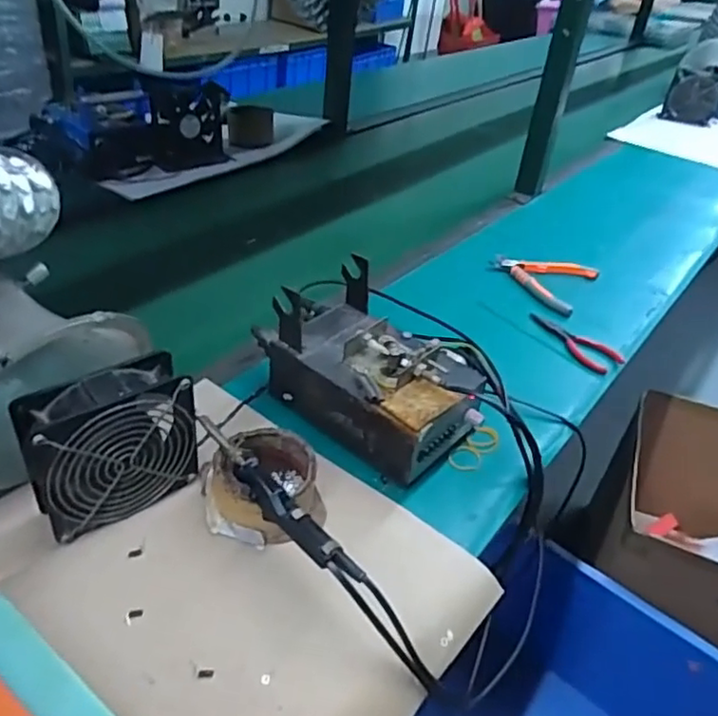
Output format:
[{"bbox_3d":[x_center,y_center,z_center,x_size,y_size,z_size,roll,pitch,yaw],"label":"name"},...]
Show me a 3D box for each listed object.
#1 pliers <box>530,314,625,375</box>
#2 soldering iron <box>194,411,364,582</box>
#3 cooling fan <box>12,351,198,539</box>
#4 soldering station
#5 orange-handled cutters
[{"bbox_3d":[0.257,-0.025,0.770,0.040,0.018,0.125,-23,47,-34],"label":"pliers"},{"bbox_3d":[-0.068,0.101,0.474,0.022,0.016,0.189,-27,49,-37],"label":"soldering iron"},{"bbox_3d":[-0.188,0.067,0.488,0.120,0.113,0.047,-21,45,-32],"label":"cooling fan"},{"bbox_3d":[0.009,0.008,0.615,0.215,0.103,0.123,30,43,27],"label":"soldering station"},{"bbox_3d":[0.253,-0.117,0.893,0.136,0.011,0.135,25,41,22],"label":"orange-handled cutters"}]

